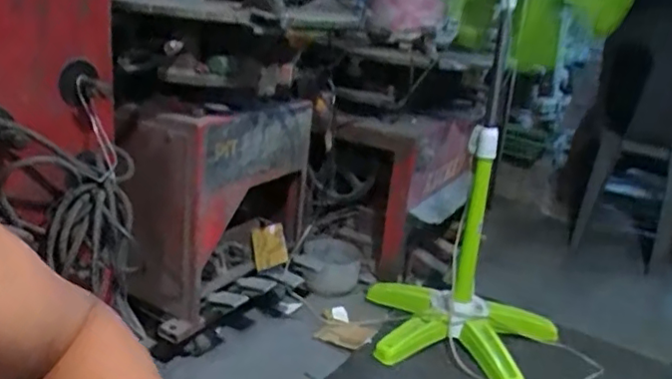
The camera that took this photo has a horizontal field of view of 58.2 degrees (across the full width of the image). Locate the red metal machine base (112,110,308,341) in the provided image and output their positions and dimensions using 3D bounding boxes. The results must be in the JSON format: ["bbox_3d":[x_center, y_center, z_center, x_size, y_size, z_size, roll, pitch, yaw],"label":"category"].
[{"bbox_3d":[-0.233,0.002,1.298,0.214,0.379,0.395,16,20,25],"label":"red metal machine base"}]

